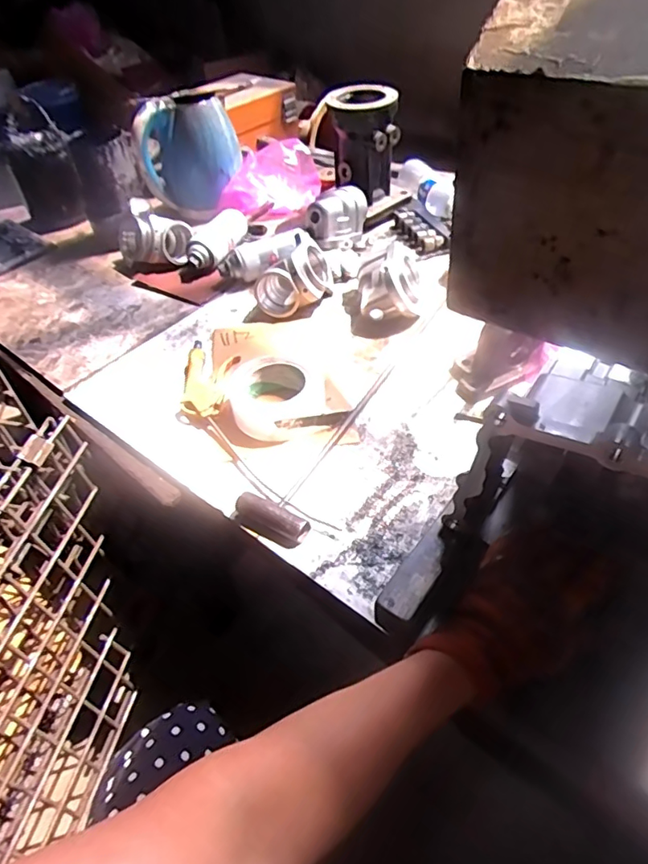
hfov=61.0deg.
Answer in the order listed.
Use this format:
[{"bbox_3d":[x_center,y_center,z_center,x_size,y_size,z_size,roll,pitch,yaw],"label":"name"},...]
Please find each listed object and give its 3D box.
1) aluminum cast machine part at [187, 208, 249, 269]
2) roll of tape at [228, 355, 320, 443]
[{"bbox_3d":[-0.191,-0.355,1.008,0.052,0.049,0.175,13,49,18],"label":"aluminum cast machine part"},{"bbox_3d":[-0.062,-0.048,0.704,0.118,0.045,0.127,-14,46,-8],"label":"roll of tape"}]

